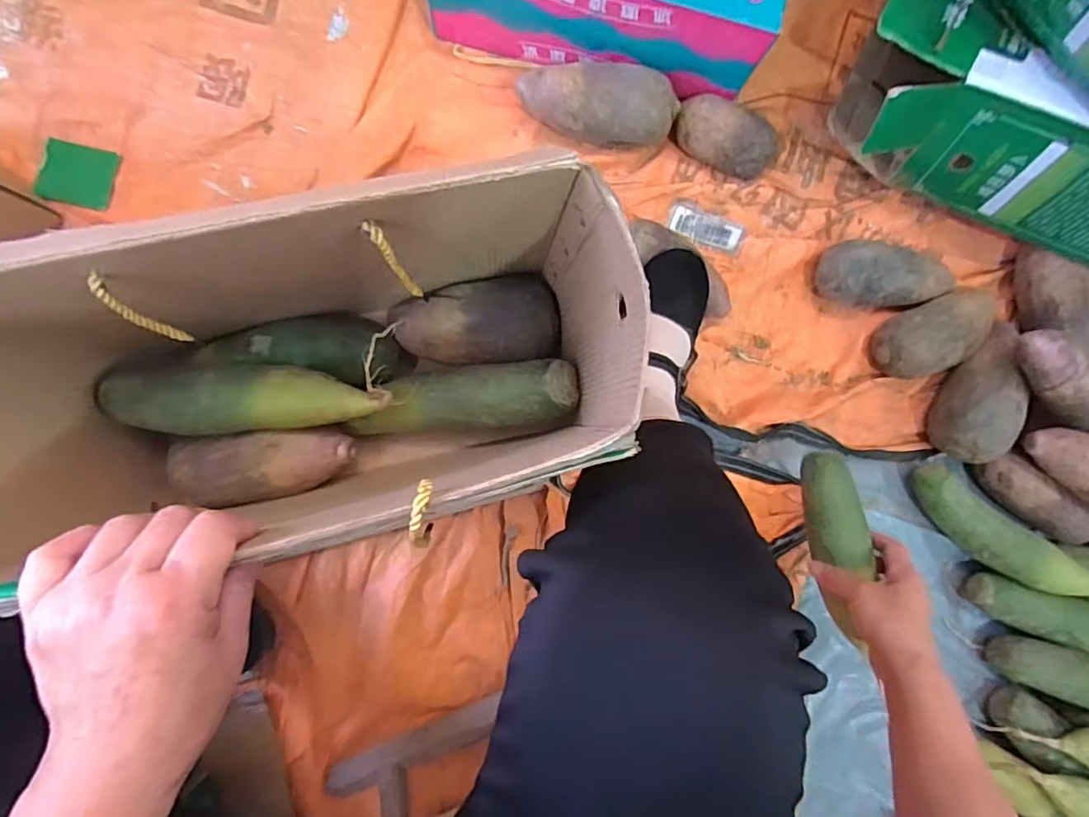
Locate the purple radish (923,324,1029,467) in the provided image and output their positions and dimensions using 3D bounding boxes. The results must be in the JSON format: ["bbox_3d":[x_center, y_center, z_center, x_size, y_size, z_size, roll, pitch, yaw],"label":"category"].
[{"bbox_3d":[0.468,-0.018,0.622,0.067,0.074,0.155,16,87,-4],"label":"purple radish"}]

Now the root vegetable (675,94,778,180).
[{"bbox_3d":[0.197,-0.291,0.621,0.117,0.057,0.060,30,86,-3],"label":"root vegetable"}]

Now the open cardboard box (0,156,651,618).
[{"bbox_3d":[-0.152,-0.008,0.395,0.384,0.277,0.155,-14,89,-5],"label":"open cardboard box"}]

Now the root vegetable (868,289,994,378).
[{"bbox_3d":[0.430,-0.080,0.631,0.135,0.065,0.073,-23,90,-5],"label":"root vegetable"}]

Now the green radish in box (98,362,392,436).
[{"bbox_3d":[-0.221,-0.006,0.430,0.201,0.046,0.053,3,88,-3],"label":"green radish in box"}]

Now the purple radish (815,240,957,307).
[{"bbox_3d":[0.375,-0.142,0.632,0.150,0.061,0.066,8,87,-4],"label":"purple radish"}]

